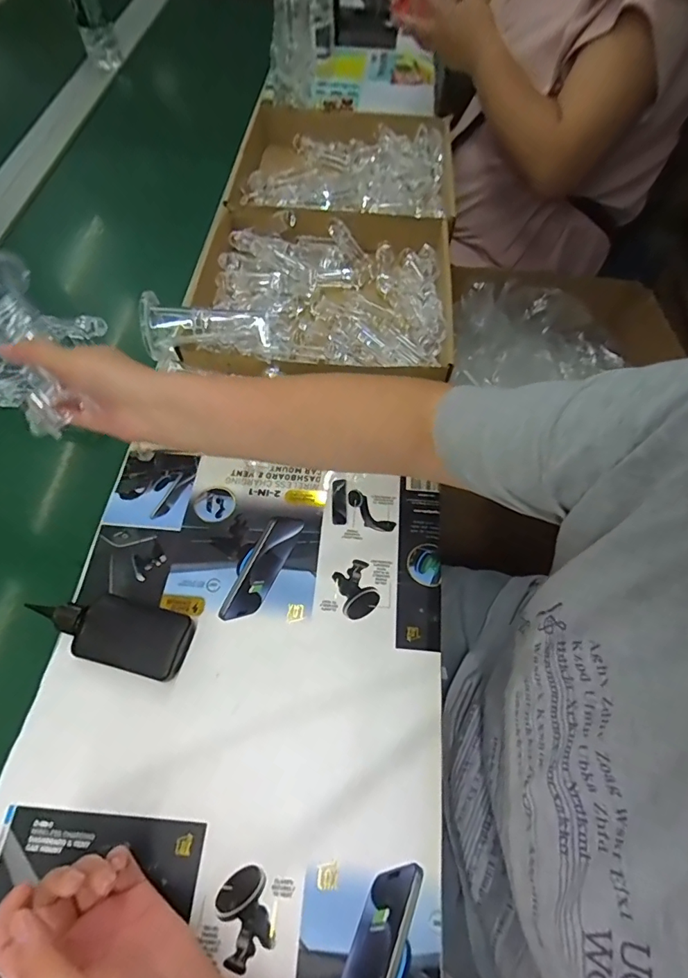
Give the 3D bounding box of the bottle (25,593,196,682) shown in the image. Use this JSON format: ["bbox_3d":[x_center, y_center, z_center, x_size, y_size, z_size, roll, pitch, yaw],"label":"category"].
[{"bbox_3d":[-0.200,0.123,0.410,0.134,0.021,0.055,13,62,7],"label":"bottle"}]

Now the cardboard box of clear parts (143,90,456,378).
[{"bbox_3d":[-0.011,-0.362,0.645,0.312,0.082,0.547,6,61,3],"label":"cardboard box of clear parts"}]

